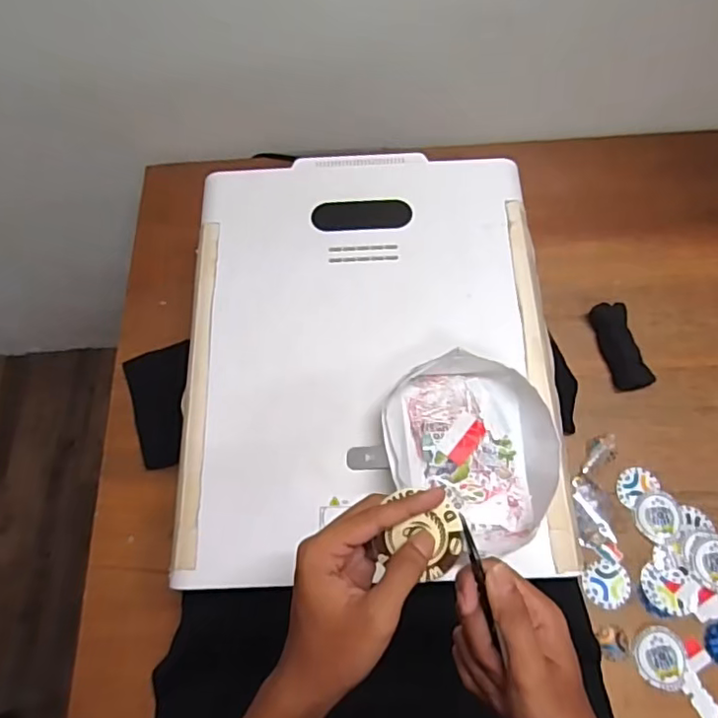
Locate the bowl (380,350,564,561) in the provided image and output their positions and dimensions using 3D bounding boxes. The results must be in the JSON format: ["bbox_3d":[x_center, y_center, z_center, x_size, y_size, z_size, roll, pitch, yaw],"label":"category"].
[{"bbox_3d":[0.115,0.083,0.568,0.183,0.052,0.155,41,74,18],"label":"bowl"}]

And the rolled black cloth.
[{"bbox_3d":[0.363,-0.017,0.799,0.051,0.025,0.126,-13,66,-3],"label":"rolled black cloth"}]

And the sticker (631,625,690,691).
[{"bbox_3d":[0.345,0.341,0.654,0.060,0.004,0.063,-1,66,2],"label":"sticker"}]

